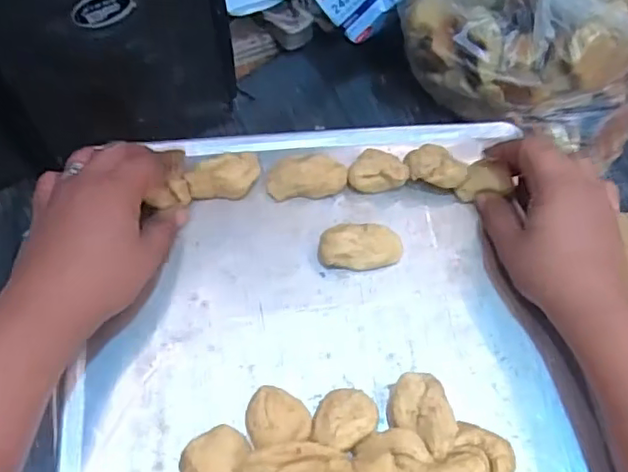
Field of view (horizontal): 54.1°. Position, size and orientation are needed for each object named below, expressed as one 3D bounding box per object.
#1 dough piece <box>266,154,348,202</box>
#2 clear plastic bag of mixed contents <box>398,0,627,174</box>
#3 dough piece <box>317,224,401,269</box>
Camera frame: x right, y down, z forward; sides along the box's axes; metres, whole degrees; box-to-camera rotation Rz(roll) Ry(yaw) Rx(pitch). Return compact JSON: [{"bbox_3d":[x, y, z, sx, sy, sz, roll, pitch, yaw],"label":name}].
[{"bbox_3d":[-0.005,-0.041,0.428,0.055,0.020,0.024,-6,60,-4],"label":"dough piece"},{"bbox_3d":[0.289,-0.269,0.805,0.338,0.229,0.222,22,62,12],"label":"clear plastic bag of mixed contents"},{"bbox_3d":[0.031,0.006,0.405,0.056,0.023,0.026,-8,60,-5],"label":"dough piece"}]

